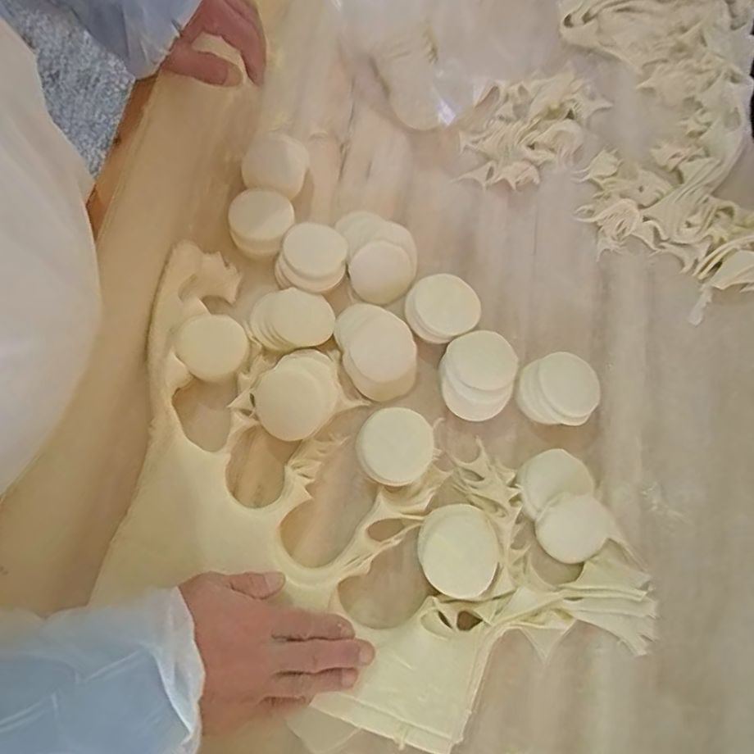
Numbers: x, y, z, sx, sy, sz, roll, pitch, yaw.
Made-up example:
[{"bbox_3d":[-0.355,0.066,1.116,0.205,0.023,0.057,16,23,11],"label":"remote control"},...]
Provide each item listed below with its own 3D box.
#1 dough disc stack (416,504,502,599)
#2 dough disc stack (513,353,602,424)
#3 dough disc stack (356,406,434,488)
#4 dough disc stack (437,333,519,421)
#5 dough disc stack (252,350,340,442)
[{"bbox_3d":[0.066,0.139,0.407,0.064,0.032,0.065,-19,76,-7],"label":"dough disc stack"},{"bbox_3d":[0.164,0.012,0.457,0.068,0.029,0.064,-21,76,-7],"label":"dough disc stack"},{"bbox_3d":[0.015,0.060,0.434,0.061,0.024,0.064,39,77,8],"label":"dough disc stack"},{"bbox_3d":[0.089,-0.001,0.453,0.064,0.027,0.080,19,75,3],"label":"dough disc stack"},{"bbox_3d":[-0.067,0.015,0.438,0.079,0.028,0.067,-43,80,-12],"label":"dough disc stack"}]

